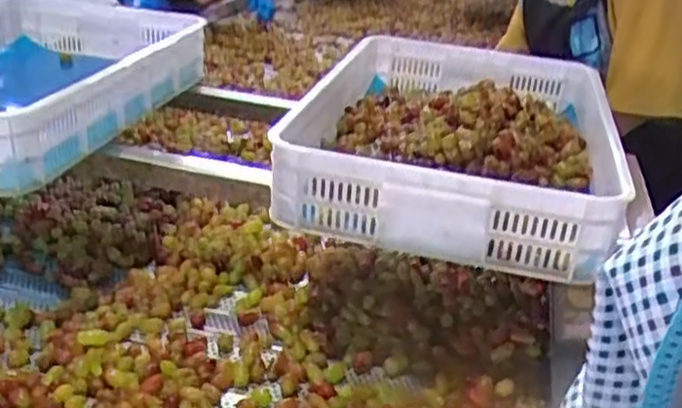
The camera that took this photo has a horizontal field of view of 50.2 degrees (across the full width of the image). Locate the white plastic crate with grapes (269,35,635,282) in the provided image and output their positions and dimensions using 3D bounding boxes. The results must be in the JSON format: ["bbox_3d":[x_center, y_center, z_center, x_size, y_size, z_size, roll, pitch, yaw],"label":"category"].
[{"bbox_3d":[0.157,-0.085,0.963,0.396,0.135,0.499,8,28,11],"label":"white plastic crate with grapes"}]

